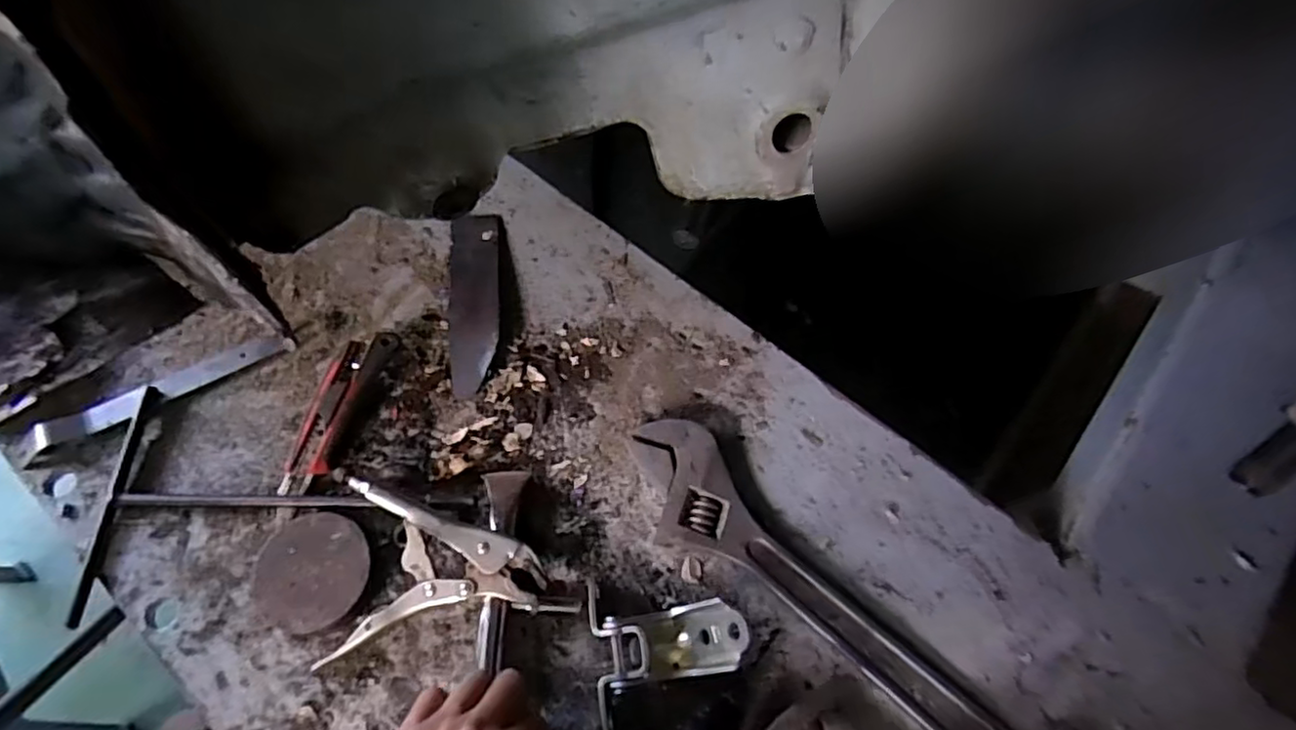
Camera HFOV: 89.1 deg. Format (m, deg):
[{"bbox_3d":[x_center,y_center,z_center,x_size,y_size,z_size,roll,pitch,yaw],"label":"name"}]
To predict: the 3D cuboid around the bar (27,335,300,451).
[{"bbox_3d":[-0.403,0.020,0.550,0.201,0.011,0.028,-27,66,-15],"label":"bar"}]

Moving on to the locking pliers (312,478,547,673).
[{"bbox_3d":[-0.150,0.150,0.478,0.154,0.037,0.131,4,62,0],"label":"locking pliers"}]

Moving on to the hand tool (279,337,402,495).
[{"bbox_3d":[-0.253,0.036,0.536,0.038,0.030,0.139,20,64,8],"label":"hand tool"}]

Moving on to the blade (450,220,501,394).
[{"bbox_3d":[-0.157,-0.063,0.598,0.044,0.016,0.191,-5,63,-4],"label":"blade"}]

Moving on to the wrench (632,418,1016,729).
[{"bbox_3d":[0.110,0.167,0.483,0.079,0.024,0.330,-41,71,-20],"label":"wrench"}]

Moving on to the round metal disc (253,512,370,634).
[{"bbox_3d":[-0.246,0.151,0.485,0.087,0.028,0.077,30,65,13],"label":"round metal disc"}]

